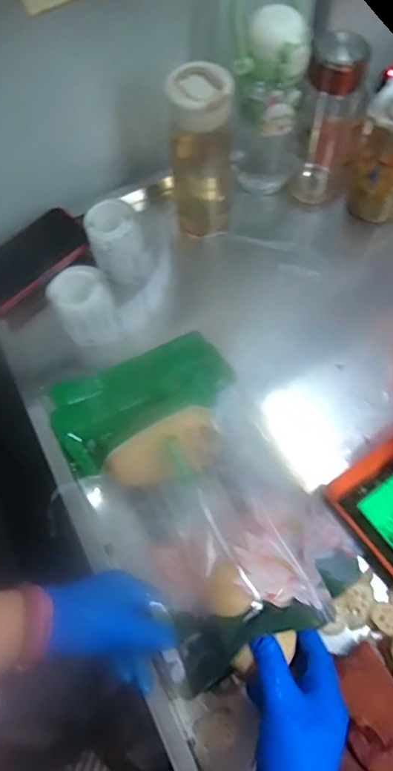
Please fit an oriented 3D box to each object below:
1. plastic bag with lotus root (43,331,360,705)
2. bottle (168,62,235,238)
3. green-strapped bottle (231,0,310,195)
[{"bbox_3d":[-0.002,0.096,0.524,0.202,0.090,0.351,-30,67,-10],"label":"plastic bag with lotus root"},{"bbox_3d":[0.004,-0.275,0.634,0.077,0.207,0.061,-6,65,1],"label":"bottle"},{"bbox_3d":[0.087,-0.358,0.652,0.085,0.249,0.092,-2,65,3],"label":"green-strapped bottle"}]

